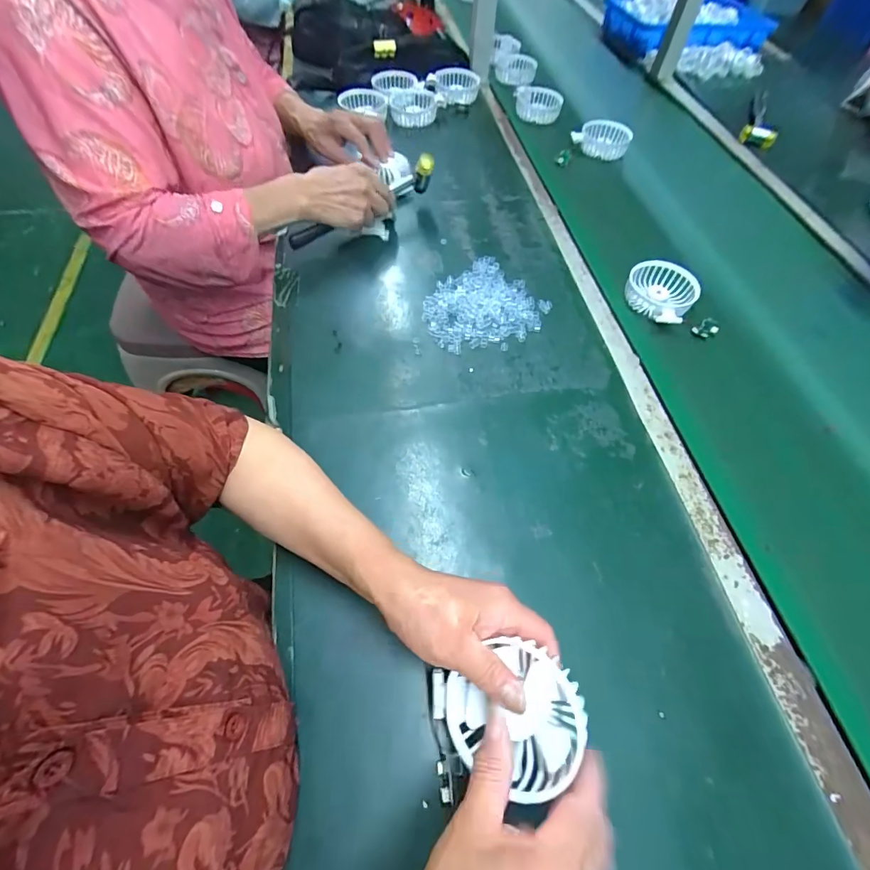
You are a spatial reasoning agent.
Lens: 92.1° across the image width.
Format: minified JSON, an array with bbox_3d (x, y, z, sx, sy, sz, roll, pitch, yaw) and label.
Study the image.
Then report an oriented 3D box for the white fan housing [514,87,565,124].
[{"bbox_3d":[0.203,-0.661,0.840,0.099,0.034,0.076,15,61,8],"label":"white fan housing"}]

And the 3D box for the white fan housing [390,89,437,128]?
[{"bbox_3d":[-0.043,-0.633,0.817,0.088,0.041,0.094,-6,60,-4],"label":"white fan housing"}]

